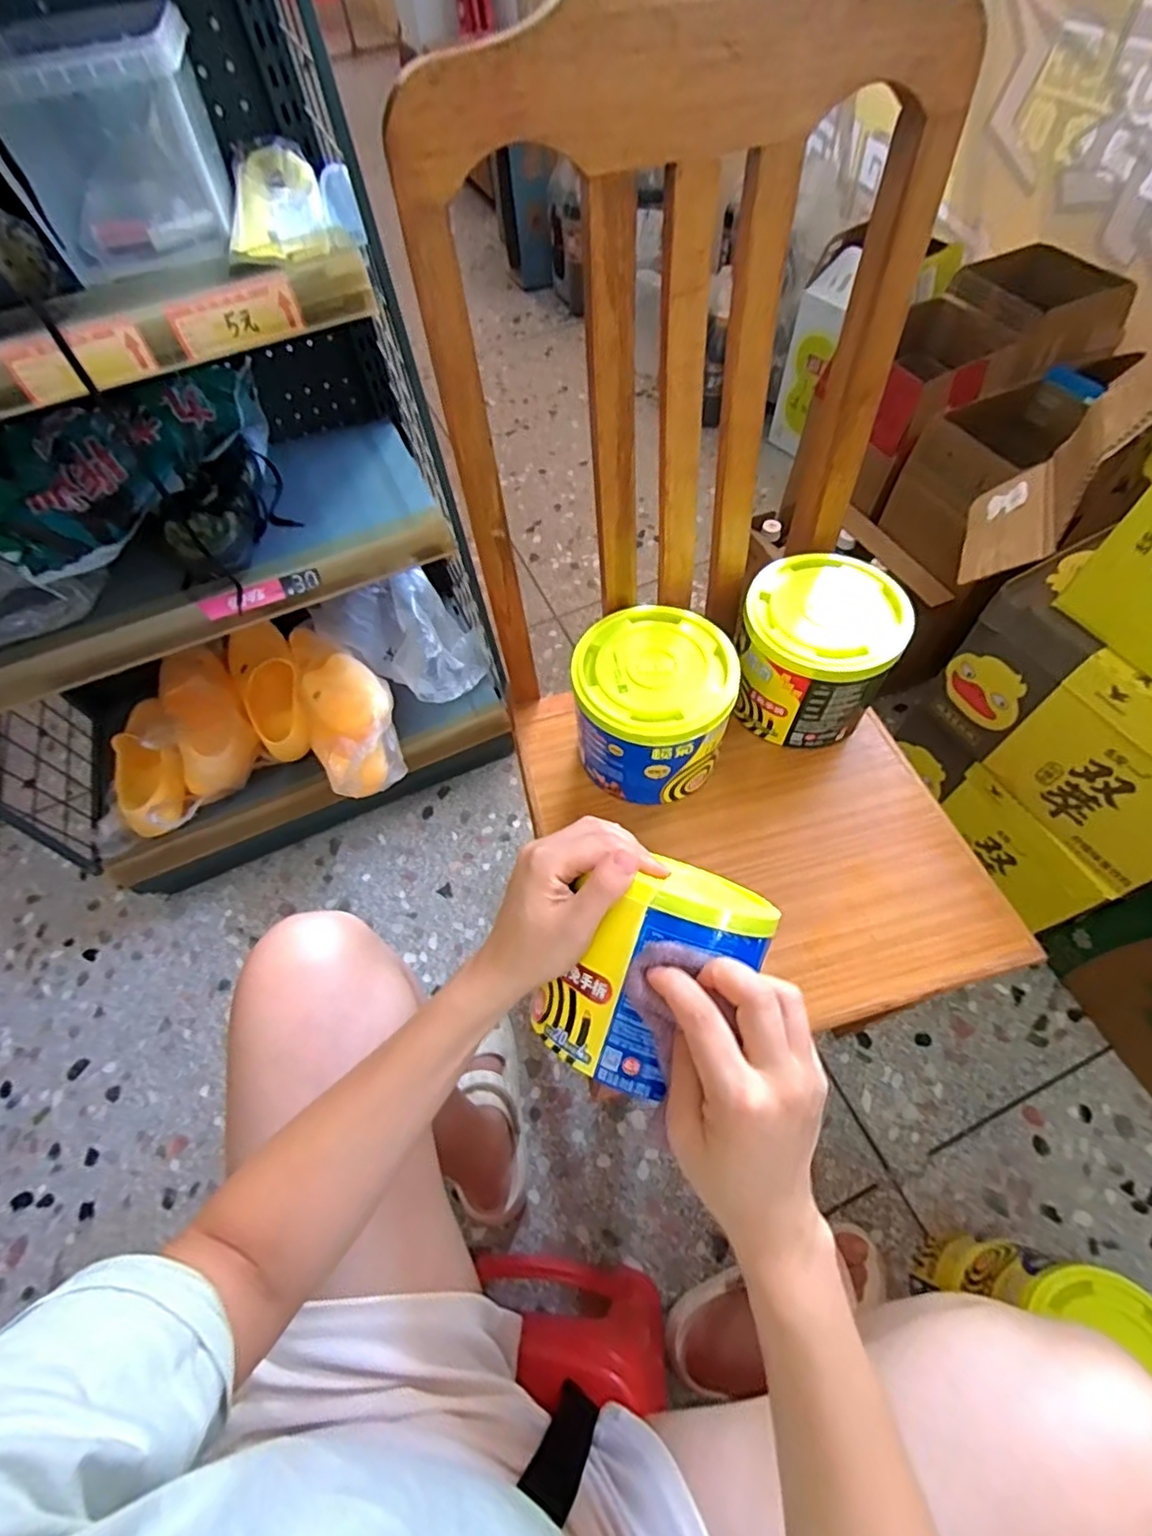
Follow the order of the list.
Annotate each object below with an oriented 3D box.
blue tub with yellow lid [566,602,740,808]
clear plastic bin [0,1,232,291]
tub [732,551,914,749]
[{"bbox_3d":[0.067,-0.053,0.556,0.128,0.118,0.136,-2,60,3],"label":"blue tub with yellow lid"},{"bbox_3d":[-0.393,-0.533,0.529,0.167,0.128,0.228,-17,61,-6],"label":"clear plastic bin"},{"bbox_3d":[0.216,-0.105,0.571,0.128,0.117,0.130,-2,60,3],"label":"tub"}]

